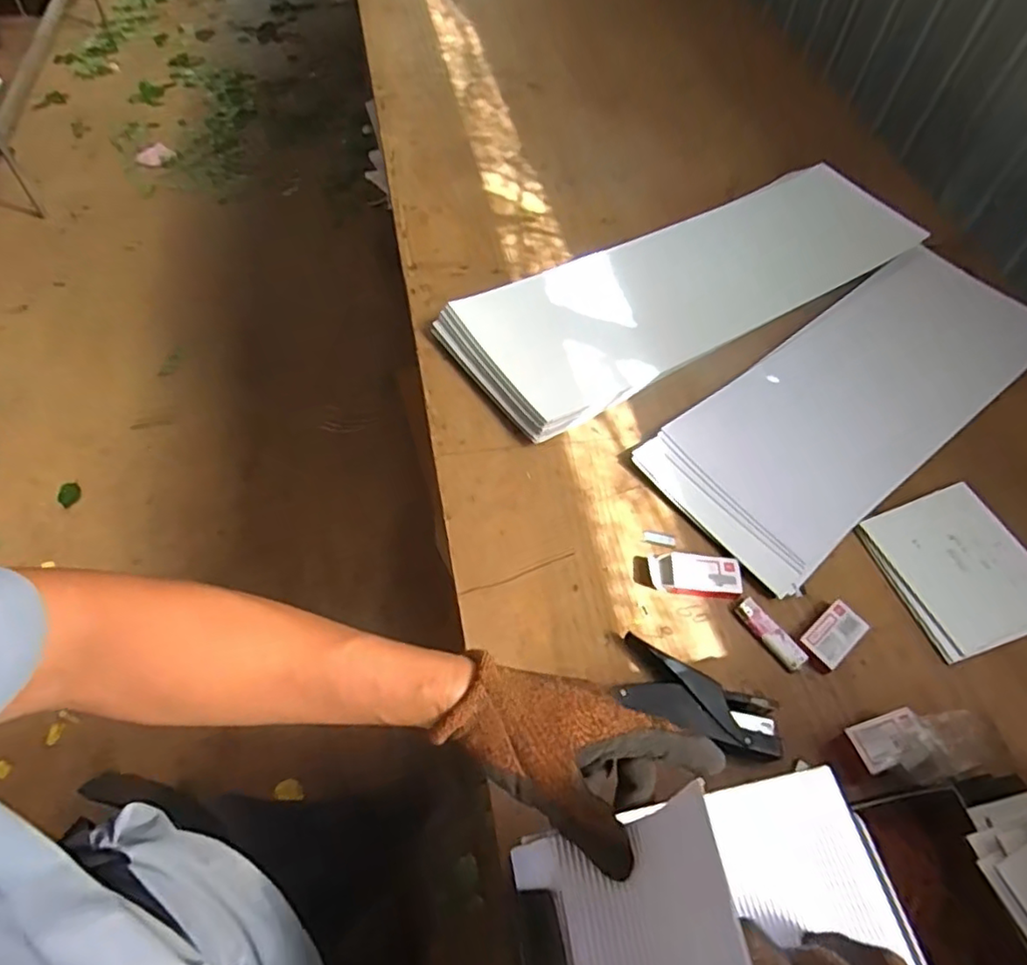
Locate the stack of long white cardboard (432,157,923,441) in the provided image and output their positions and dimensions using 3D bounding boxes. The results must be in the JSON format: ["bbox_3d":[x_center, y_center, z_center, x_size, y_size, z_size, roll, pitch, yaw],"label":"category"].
[{"bbox_3d":[0.240,-0.265,0.824,0.676,0.052,0.212,-28,63,-21],"label":"stack of long white cardboard"}]

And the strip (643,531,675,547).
[{"bbox_3d":[0.149,0.058,0.633,0.032,0.004,0.014,14,57,4],"label":"strip"}]

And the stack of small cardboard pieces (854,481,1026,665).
[{"bbox_3d":[0.466,0.088,0.644,0.156,0.017,0.160,-16,60,-15],"label":"stack of small cardboard pieces"}]

